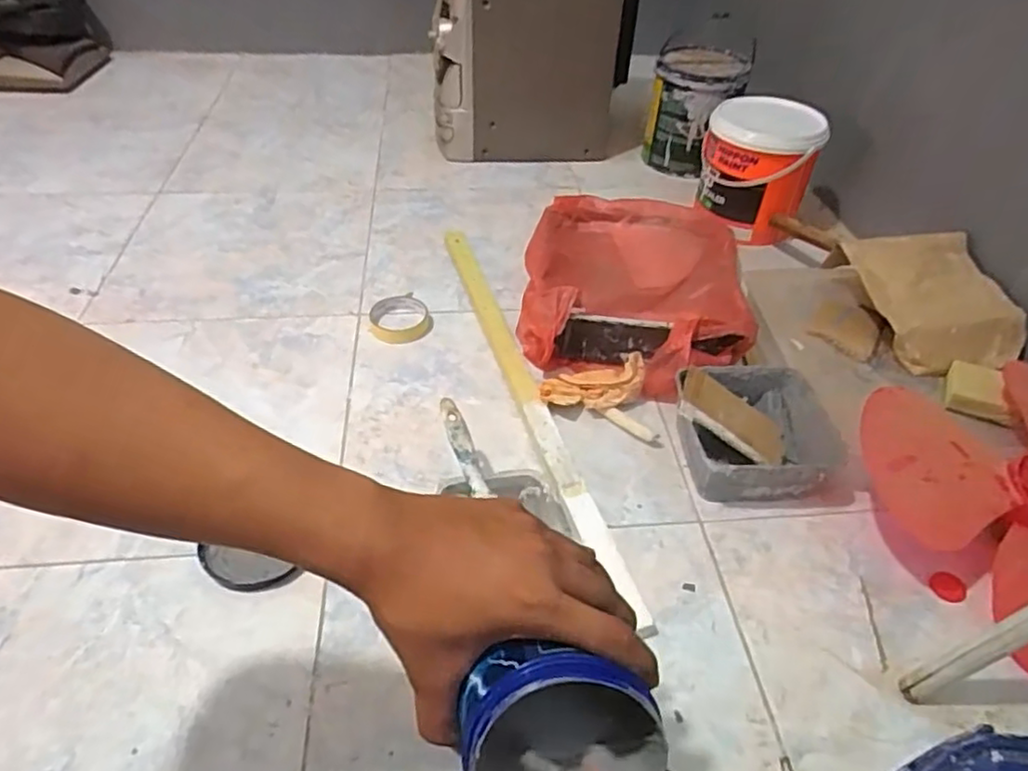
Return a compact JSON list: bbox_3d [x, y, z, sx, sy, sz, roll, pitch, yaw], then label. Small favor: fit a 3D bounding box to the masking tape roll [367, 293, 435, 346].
[{"bbox_3d":[-0.166,-0.102,0.958,0.090,0.019,0.104,-2,44,-4],"label":"masking tape roll"}]

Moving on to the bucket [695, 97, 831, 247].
[{"bbox_3d":[0.420,-0.377,1.138,0.188,0.186,0.178,15,45,14],"label":"bucket"}]

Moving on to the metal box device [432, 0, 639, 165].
[{"bbox_3d":[0.031,-0.666,1.345,0.402,0.335,0.216,-1,44,-3],"label":"metal box device"}]

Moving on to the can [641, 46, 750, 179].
[{"bbox_3d":[0.362,-0.556,1.330,0.178,0.214,0.185,13,45,11],"label":"can"}]

